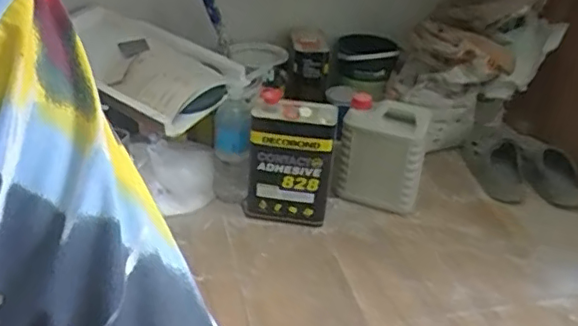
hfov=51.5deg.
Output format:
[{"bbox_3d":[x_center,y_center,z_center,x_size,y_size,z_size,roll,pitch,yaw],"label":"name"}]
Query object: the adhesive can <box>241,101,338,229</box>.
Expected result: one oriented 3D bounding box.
[{"bbox_3d":[0.003,0.011,1.213,0.176,0.271,0.087,14,32,16],"label":"adhesive can"}]

